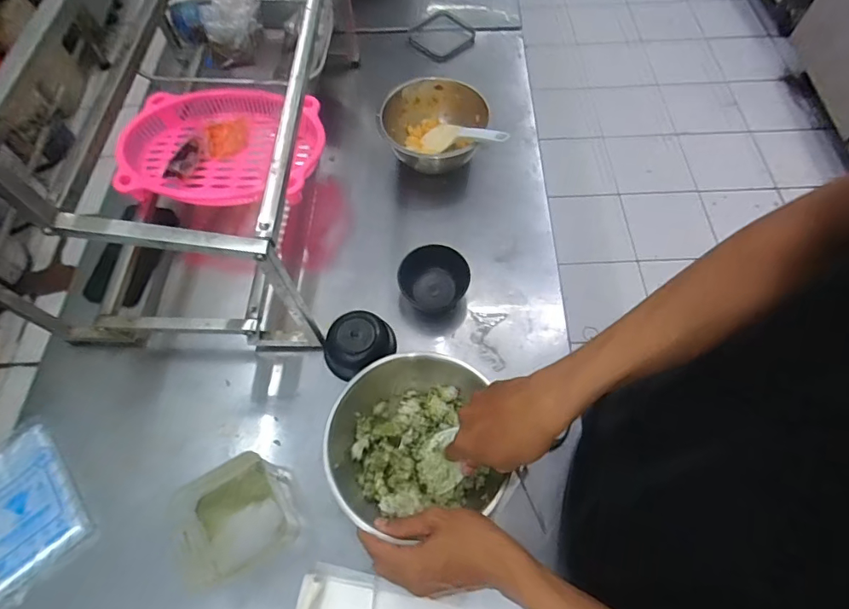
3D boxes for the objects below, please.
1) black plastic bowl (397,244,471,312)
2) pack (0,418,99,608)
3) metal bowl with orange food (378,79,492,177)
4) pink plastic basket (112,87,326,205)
[{"bbox_3d":[0.012,-0.036,0.644,0.086,0.039,0.081,0,63,1],"label":"black plastic bowl"},{"bbox_3d":[-0.450,0.223,0.528,0.103,0.015,0.176,-40,69,-17],"label":"pack"},{"bbox_3d":[0.008,-0.262,0.732,0.146,0.078,0.156,0,63,1],"label":"metal bowl with orange food"},{"bbox_3d":[-0.289,-0.227,0.693,0.281,0.051,0.202,2,62,2],"label":"pink plastic basket"}]

